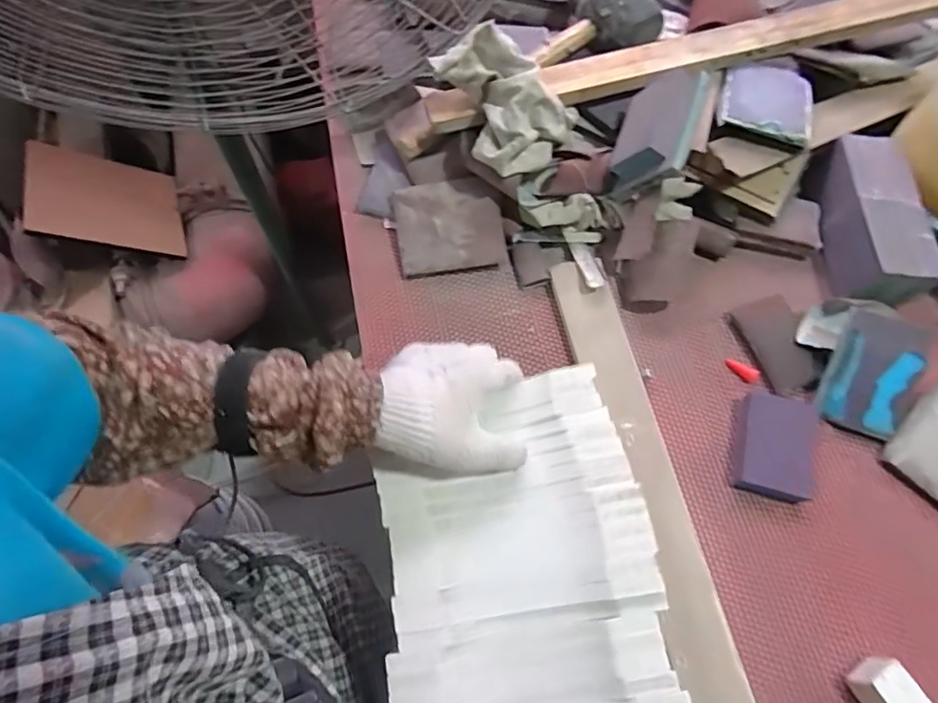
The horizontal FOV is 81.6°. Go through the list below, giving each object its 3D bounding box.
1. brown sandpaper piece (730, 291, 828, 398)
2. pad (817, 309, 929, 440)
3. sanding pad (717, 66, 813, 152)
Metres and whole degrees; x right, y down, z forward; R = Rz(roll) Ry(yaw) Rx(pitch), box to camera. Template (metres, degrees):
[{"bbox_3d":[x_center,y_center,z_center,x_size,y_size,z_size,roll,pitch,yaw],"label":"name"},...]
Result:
[{"bbox_3d":[0.345,-0.011,0.605,0.062,0.009,0.106,-19,69,0],"label":"brown sandpaper piece"},{"bbox_3d":[0.414,0.024,0.559,0.075,0.014,0.118,16,101,14],"label":"pad"},{"bbox_3d":[0.349,-0.296,0.637,0.103,0.011,0.110,13,67,5],"label":"sanding pad"}]

